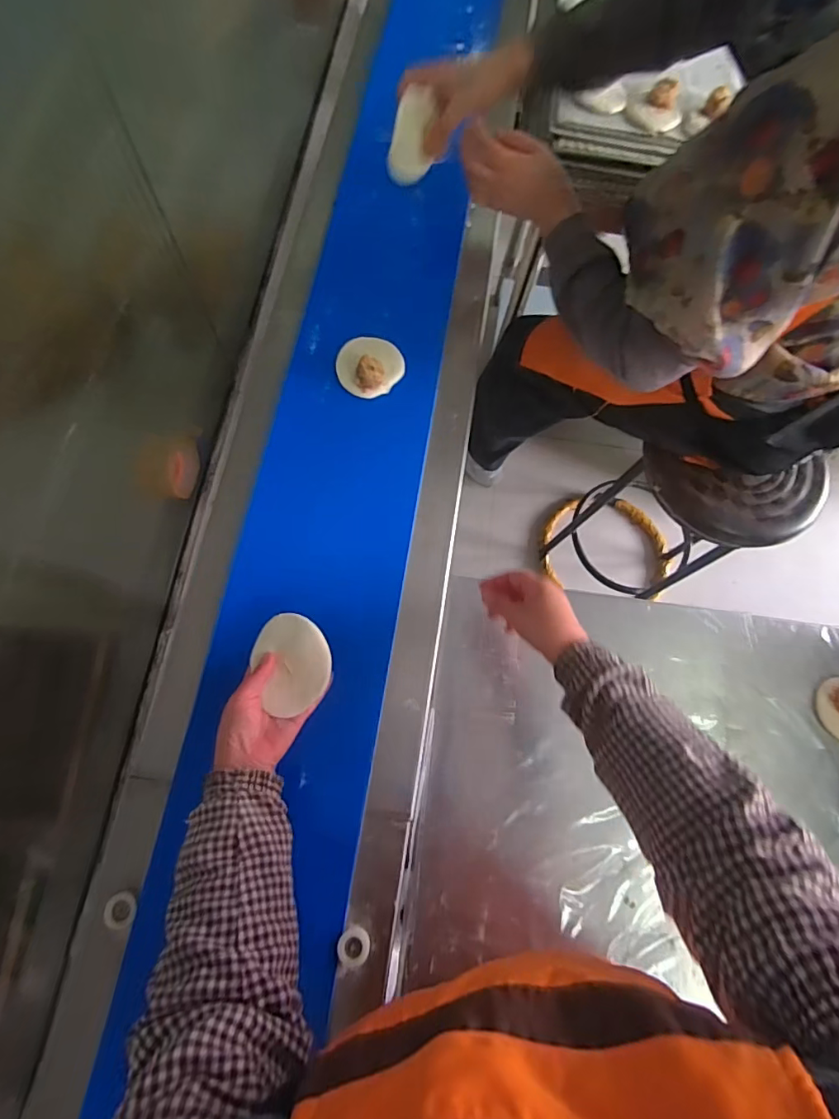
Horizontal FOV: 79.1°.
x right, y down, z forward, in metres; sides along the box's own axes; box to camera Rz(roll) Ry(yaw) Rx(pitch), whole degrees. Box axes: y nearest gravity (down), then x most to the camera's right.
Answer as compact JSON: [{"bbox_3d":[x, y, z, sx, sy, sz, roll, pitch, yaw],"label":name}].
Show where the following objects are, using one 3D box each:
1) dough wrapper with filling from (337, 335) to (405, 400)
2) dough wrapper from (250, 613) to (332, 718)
[{"bbox_3d":[-0.065,-0.258,0.671,0.087,0.037,0.080,1,73,-4],"label":"dough wrapper with filling"},{"bbox_3d":[-0.132,0.104,0.524,0.076,0.007,0.092,-30,78,-5],"label":"dough wrapper"}]

